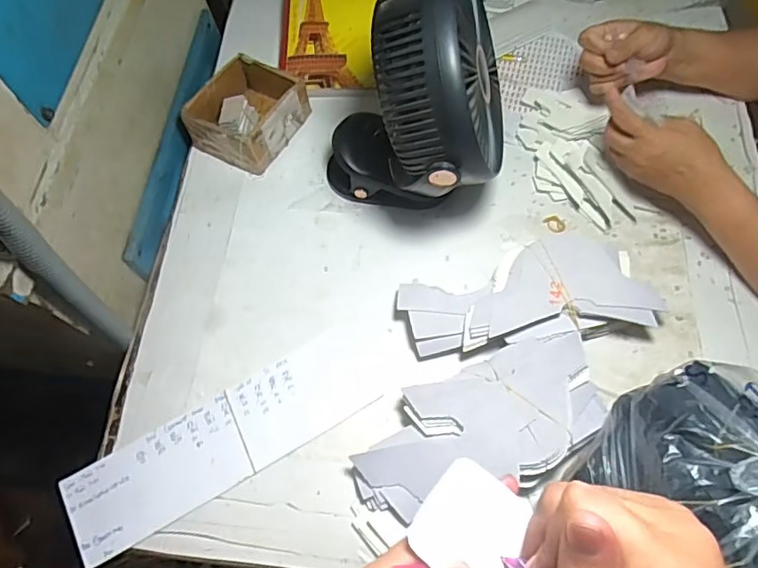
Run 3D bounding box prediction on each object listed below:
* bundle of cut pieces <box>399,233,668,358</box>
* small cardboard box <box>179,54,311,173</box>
[{"bbox_3d":[0.148,0.011,0.555,0.241,0.059,0.099,-7,66,-2],"label":"bundle of cut pieces"},{"bbox_3d":[-0.164,-0.217,0.679,0.115,0.055,0.129,28,70,13],"label":"small cardboard box"}]

